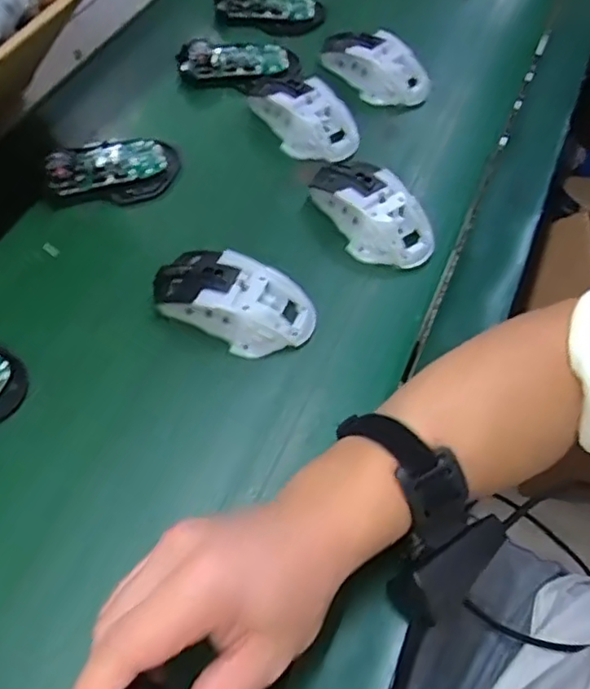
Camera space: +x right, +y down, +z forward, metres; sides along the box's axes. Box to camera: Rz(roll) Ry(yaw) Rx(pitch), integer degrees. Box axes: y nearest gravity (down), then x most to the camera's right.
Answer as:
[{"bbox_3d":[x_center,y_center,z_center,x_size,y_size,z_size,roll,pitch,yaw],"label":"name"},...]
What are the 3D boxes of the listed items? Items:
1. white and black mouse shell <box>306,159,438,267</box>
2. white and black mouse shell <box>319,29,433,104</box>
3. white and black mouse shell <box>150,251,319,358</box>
[{"bbox_3d":[0.061,-0.110,0.502,0.061,0.045,0.113,-27,63,-20],"label":"white and black mouse shell"},{"bbox_3d":[0.077,-0.275,0.611,0.111,0.035,0.064,32,61,16],"label":"white and black mouse shell"},{"bbox_3d":[-0.043,-0.032,0.446,0.113,0.038,0.058,17,58,7],"label":"white and black mouse shell"}]

